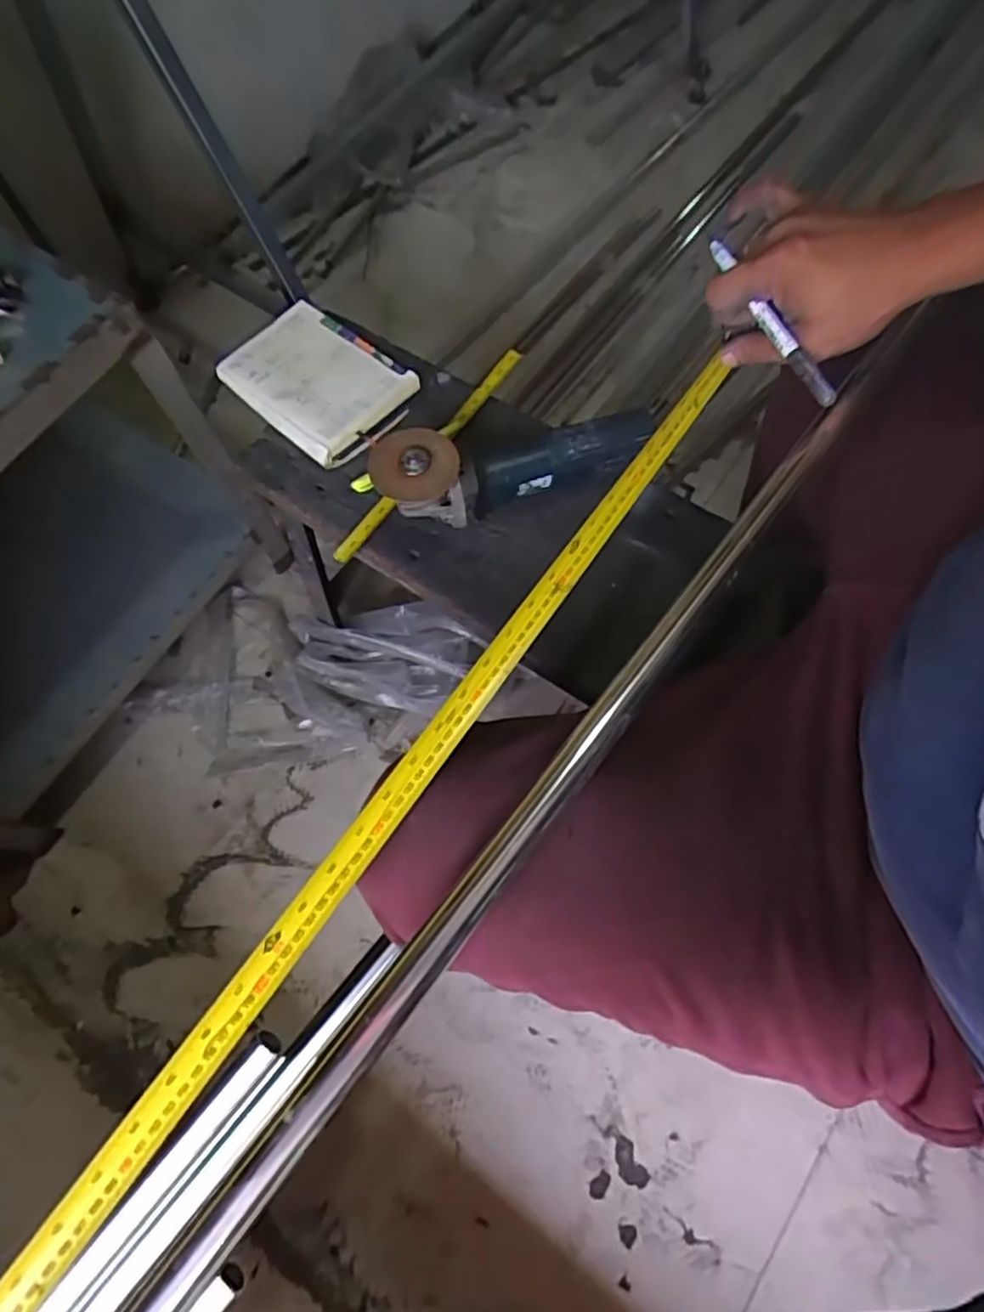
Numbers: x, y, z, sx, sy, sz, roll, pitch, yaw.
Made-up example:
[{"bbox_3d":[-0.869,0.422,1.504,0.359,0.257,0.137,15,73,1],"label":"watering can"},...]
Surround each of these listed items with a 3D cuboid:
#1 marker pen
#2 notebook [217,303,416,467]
[{"bbox_3d":[0.192,-0.230,0.461,0.014,0.013,0.141,-30,81,-8],"label":"marker pen"},{"bbox_3d":[-0.212,-0.333,0.801,0.231,0.030,0.150,39,76,20],"label":"notebook"}]

